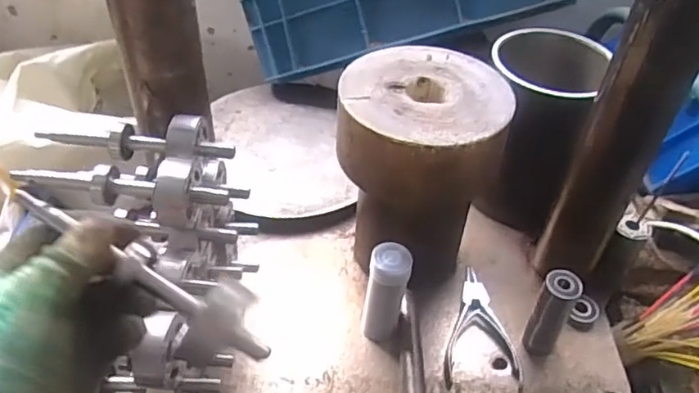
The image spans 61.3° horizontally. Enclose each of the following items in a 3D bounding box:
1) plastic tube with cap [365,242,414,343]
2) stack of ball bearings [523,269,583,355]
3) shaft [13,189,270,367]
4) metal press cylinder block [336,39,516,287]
[{"bbox_3d":[0.034,0.095,0.551,0.035,0.109,0.038,10,44,6],"label":"plastic tube with cap"},{"bbox_3d":[0.189,0.109,0.552,0.029,0.091,0.029,20,46,17],"label":"stack of ball bearings"},{"bbox_3d":[-0.114,0.045,0.328,0.159,0.034,0.038,34,47,-4],"label":"shaft"},{"bbox_3d":[0.059,-0.013,0.568,0.139,0.207,0.138,-1,44,-5],"label":"metal press cylinder block"}]

